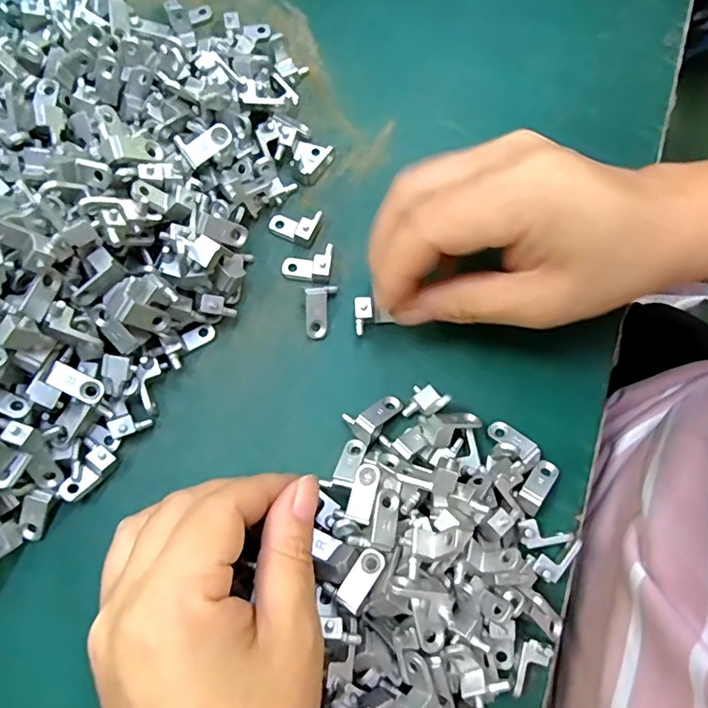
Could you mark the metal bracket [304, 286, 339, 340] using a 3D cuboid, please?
[{"bbox_3d":[-0.016,-0.020,0.251,0.012,0.013,0.025,7,95,0],"label":"metal bracket"}]

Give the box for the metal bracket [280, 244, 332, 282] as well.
[{"bbox_3d":[-0.022,-0.043,0.254,0.023,0.009,0.018,8,75,0],"label":"metal bracket"}]

